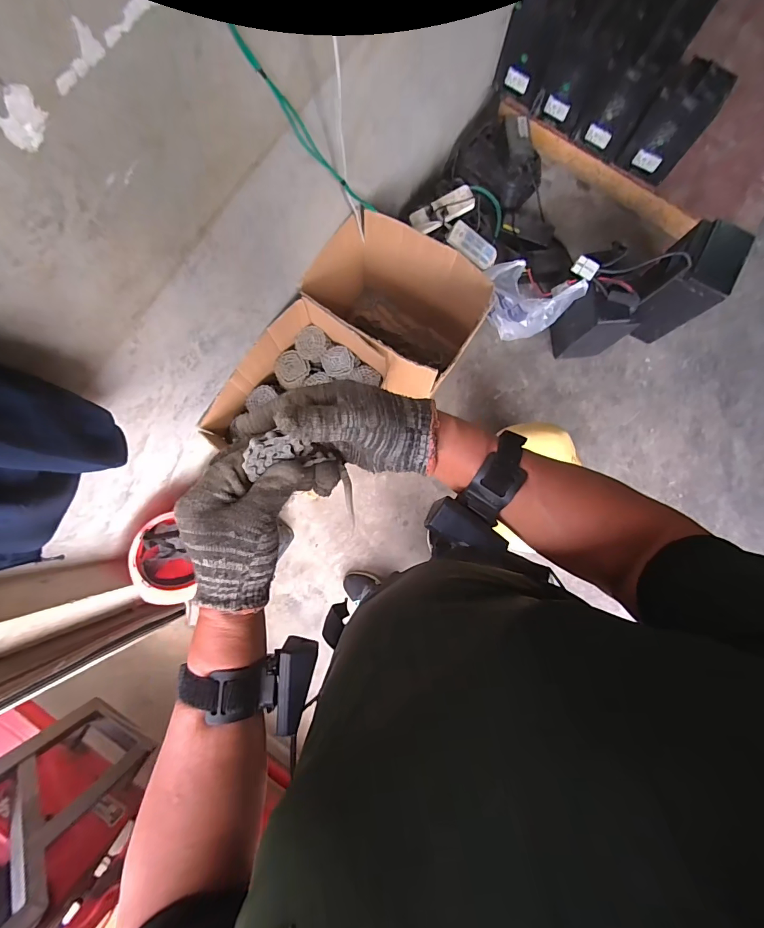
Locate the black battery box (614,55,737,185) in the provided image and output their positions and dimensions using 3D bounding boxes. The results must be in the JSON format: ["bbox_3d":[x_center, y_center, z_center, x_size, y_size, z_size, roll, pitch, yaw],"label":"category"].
[{"bbox_3d":[0.923,-1.079,1.244,0.176,0.272,0.133,39,83,4],"label":"black battery box"}]

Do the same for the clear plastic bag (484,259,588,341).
[{"bbox_3d":[0.462,-0.516,1.288,0.296,0.268,0.125,9,82,0],"label":"clear plastic bag"}]

